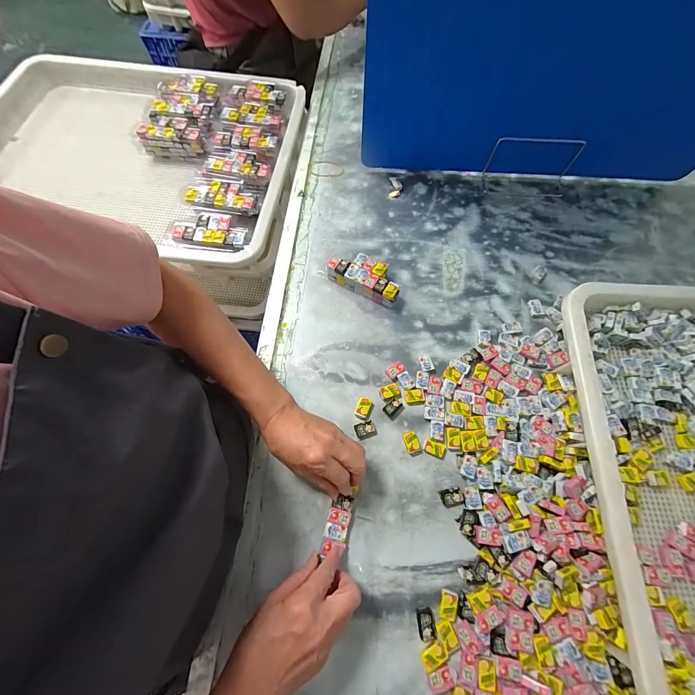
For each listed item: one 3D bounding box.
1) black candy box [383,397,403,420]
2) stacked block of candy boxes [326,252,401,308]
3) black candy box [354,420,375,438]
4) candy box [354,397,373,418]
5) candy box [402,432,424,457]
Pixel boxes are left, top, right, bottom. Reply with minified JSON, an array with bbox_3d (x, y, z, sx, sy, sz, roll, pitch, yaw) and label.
[{"bbox_3d":[0.063,0.084,0.424,0.021,0.007,0.026,39,73,13],"label":"black candy box"},{"bbox_3d":[0.029,-0.113,0.489,0.115,0.031,0.053,27,71,10],"label":"stacked block of candy boxes"},{"bbox_3d":[0.023,0.109,0.414,0.026,0.006,0.018,-20,70,-8],"label":"black candy box"},{"bbox_3d":[0.022,0.083,0.423,0.020,0.008,0.025,23,70,8],"label":"candy box"},{"bbox_3d":[0.086,0.128,0.408,0.018,0.009,0.031,-19,70,-8],"label":"candy box"}]

